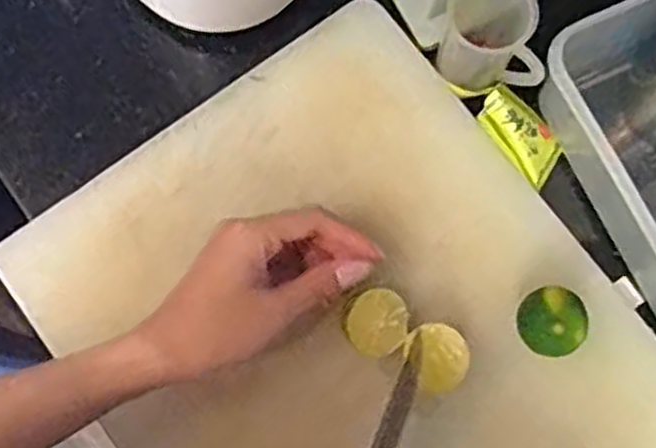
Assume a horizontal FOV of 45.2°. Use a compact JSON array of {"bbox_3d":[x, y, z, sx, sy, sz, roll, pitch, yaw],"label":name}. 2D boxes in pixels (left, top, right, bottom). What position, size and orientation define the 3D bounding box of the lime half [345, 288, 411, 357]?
[{"bbox_3d":[0.029,0.058,0.463,0.037,0.026,0.036,0,79,-1],"label":"lime half"}]

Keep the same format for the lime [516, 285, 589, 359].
[{"bbox_3d":[0.130,0.059,0.464,0.038,0.038,0.037,0,78,-1],"label":"lime"}]

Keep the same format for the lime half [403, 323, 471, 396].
[{"bbox_3d":[0.065,0.079,0.464,0.035,0.023,0.038,0,78,-1],"label":"lime half"}]

